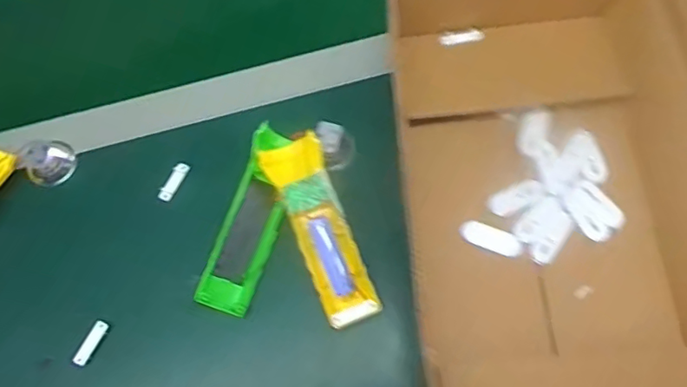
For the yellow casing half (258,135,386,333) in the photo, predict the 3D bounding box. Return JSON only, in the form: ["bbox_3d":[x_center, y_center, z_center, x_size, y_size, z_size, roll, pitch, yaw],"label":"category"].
[{"bbox_3d":[-0.018,0.030,0.478,0.048,0.026,0.156,-22,71,-5],"label":"yellow casing half"}]

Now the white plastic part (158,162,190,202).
[{"bbox_3d":[-0.153,-0.010,0.517,0.010,0.008,0.038,27,74,11],"label":"white plastic part"}]

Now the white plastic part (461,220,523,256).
[{"bbox_3d":[0.125,0.038,0.484,0.051,0.010,0.021,16,72,8],"label":"white plastic part"}]

